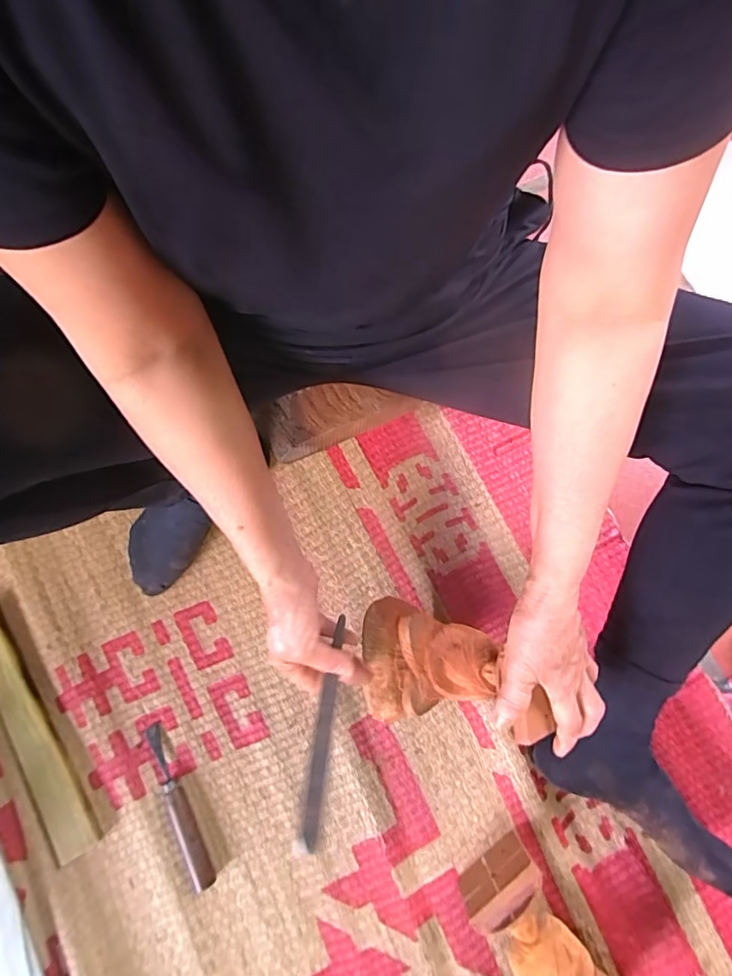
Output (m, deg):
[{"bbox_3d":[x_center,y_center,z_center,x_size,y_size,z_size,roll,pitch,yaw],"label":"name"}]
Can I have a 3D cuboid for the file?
[{"bbox_3d":[-0.037,0.213,0.449,0.015,0.008,0.190,8,74,1],"label":"file"}]

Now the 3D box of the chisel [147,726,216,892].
[{"bbox_3d":[-0.198,0.331,0.530,0.024,0.020,0.166,-24,78,-7],"label":"chisel"}]

